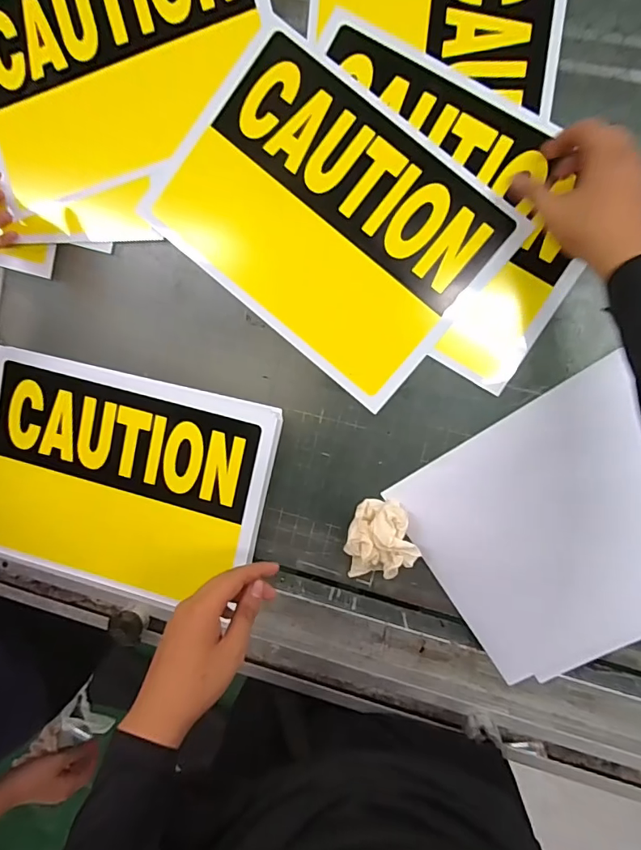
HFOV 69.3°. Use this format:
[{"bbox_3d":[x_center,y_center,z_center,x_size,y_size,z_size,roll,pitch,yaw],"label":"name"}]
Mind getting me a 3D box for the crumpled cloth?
[{"bbox_3d":[0.061,0.127,0.510,0.080,0.043,0.077,-19,92,10],"label":"crumpled cloth"}]

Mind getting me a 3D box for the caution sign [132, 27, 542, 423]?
[{"bbox_3d":[0.007,-0.221,0.503,0.348,0.009,0.255,40,99,2],"label":"caution sign"}]

